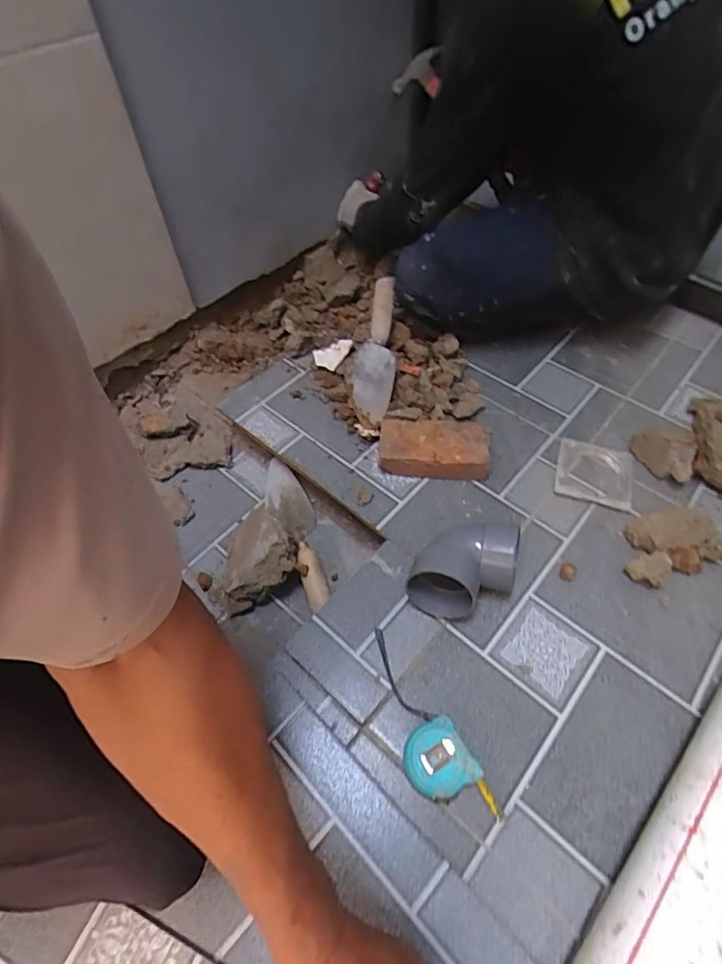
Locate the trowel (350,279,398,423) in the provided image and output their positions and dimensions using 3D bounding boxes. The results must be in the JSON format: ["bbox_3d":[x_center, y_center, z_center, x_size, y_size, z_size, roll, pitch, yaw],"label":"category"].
[{"bbox_3d":[0.023,-0.215,0.767,0.072,0.056,0.268,6,67,5],"label":"trowel"}]

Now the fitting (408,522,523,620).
[{"bbox_3d":[0.121,0.103,0.583,0.120,0.077,0.106,10,55,7],"label":"fitting"}]

